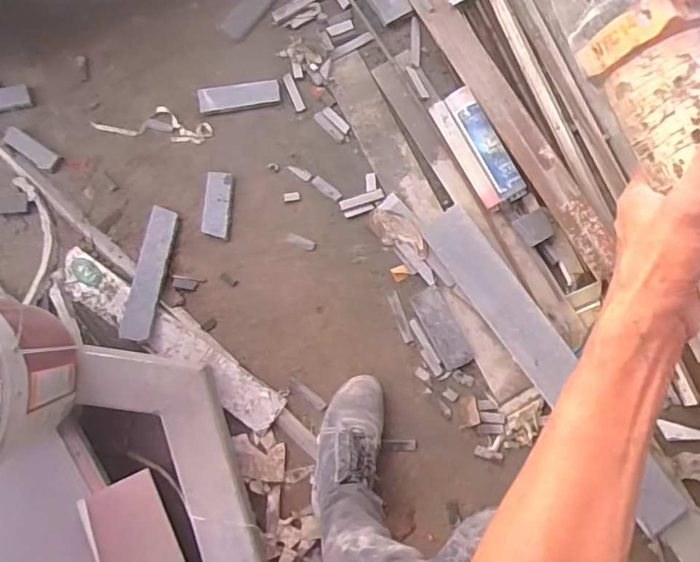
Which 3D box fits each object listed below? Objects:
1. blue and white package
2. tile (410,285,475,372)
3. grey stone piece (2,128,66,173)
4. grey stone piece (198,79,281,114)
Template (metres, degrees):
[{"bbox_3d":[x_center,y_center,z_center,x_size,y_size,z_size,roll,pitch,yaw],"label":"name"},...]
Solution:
[{"bbox_3d":[0.263,-0.270,1.096,0.088,0.044,0.252,-29,89,0],"label":"blue and white package"},{"bbox_3d":[0.192,0.098,1.102,0.065,0.004,0.171,-28,89,0],"label":"tile"},{"bbox_3d":[-0.649,-0.267,1.084,0.118,0.018,0.039,33,89,1],"label":"grey stone piece"},{"bbox_3d":[-0.230,-0.384,1.106,0.165,0.010,0.051,-7,89,0],"label":"grey stone piece"}]

